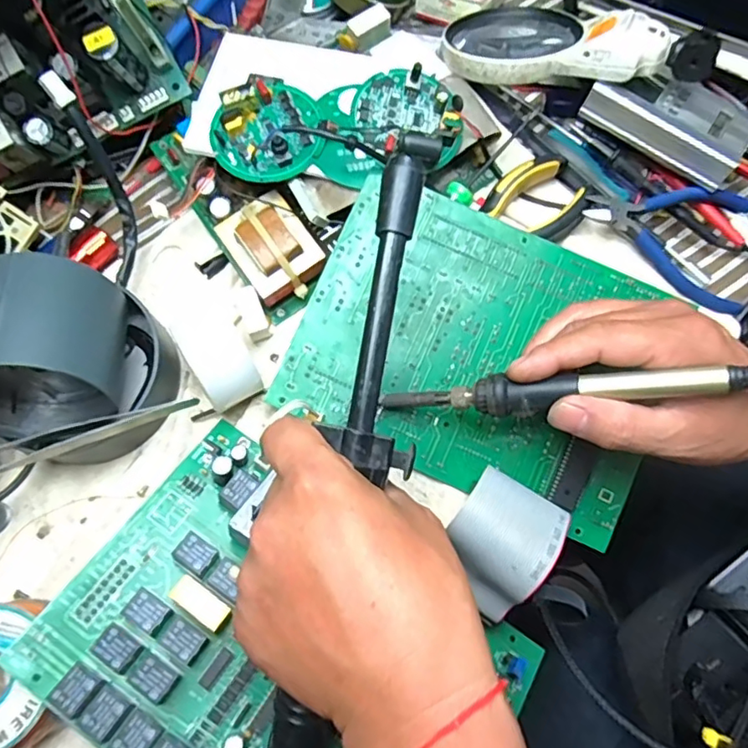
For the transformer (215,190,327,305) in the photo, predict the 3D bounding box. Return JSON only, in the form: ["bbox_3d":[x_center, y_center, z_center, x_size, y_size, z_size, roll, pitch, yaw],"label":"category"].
[{"bbox_3d":[-0.064,-0.079,0.364,0.048,0.028,0.062,-33,95,-5],"label":"transformer"}]

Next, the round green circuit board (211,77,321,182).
[{"bbox_3d":[-0.064,-0.154,0.358,0.061,0.028,0.073,20,73,6],"label":"round green circuit board"}]

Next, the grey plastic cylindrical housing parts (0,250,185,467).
[{"bbox_3d":[-0.158,-0.004,0.308,0.096,0.110,0.100,0,72,0],"label":"grey plastic cylindrical housing parts"}]

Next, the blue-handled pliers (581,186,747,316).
[{"bbox_3d":[0.195,-0.095,0.372,0.115,0.026,0.076,19,73,6],"label":"blue-handled pliers"}]

